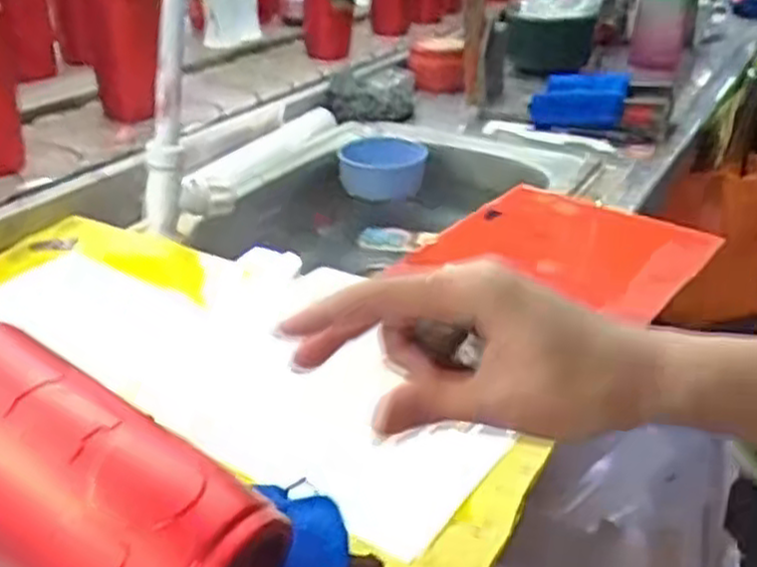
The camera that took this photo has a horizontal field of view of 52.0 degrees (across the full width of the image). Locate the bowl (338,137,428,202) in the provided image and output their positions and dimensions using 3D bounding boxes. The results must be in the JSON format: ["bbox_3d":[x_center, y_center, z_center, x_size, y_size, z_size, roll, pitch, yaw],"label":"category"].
[{"bbox_3d":[0.006,-0.155,1.018,0.112,0.054,0.098,3,31,0],"label":"bowl"}]

